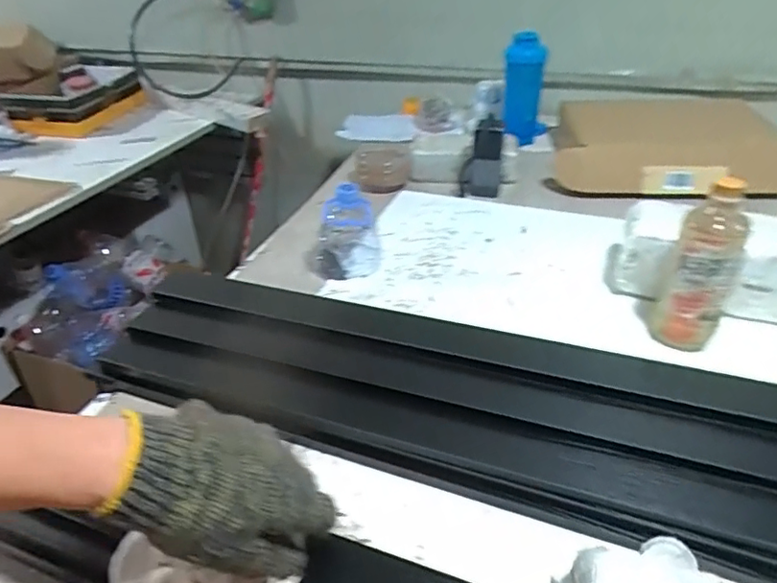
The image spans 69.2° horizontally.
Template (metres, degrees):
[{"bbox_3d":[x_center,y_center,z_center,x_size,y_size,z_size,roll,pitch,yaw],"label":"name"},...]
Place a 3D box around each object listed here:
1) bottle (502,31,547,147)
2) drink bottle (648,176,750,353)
[{"bbox_3d":[0.276,-0.406,1.153,0.076,0.245,0.079,14,60,22],"label":"bottle"},{"bbox_3d":[0.349,-0.022,0.631,0.061,0.192,0.069,-31,44,-34],"label":"drink bottle"}]

